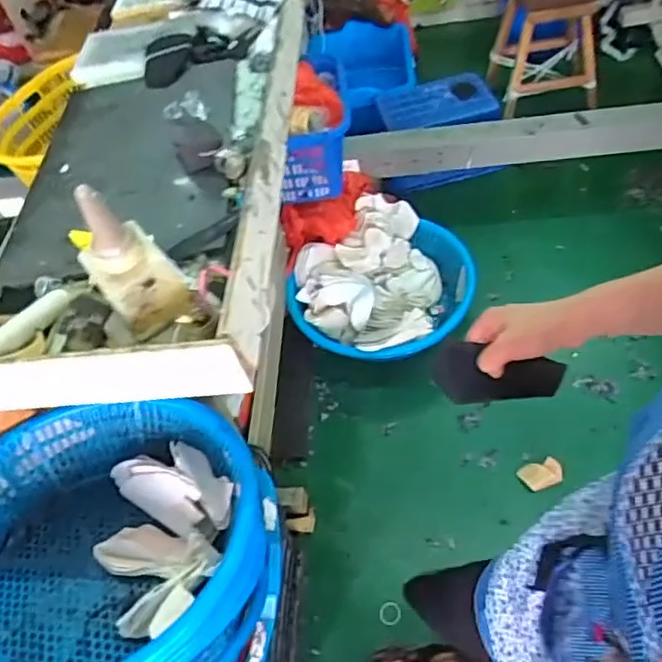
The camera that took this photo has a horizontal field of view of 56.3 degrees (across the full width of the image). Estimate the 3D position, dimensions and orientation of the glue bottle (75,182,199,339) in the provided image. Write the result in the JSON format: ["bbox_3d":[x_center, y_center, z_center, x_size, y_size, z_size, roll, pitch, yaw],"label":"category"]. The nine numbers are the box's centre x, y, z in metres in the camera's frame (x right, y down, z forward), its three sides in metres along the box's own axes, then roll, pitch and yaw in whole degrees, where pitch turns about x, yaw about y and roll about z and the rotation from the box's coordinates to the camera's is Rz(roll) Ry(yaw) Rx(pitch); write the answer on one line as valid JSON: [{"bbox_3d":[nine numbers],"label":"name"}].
[{"bbox_3d":[-0.280,-0.101,0.874,0.117,0.225,0.104,-37,54,-18],"label":"glue bottle"}]

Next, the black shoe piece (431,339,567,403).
[{"bbox_3d":[0.168,0.044,0.619,0.127,0.025,0.053,6,57,6],"label":"black shoe piece"}]

